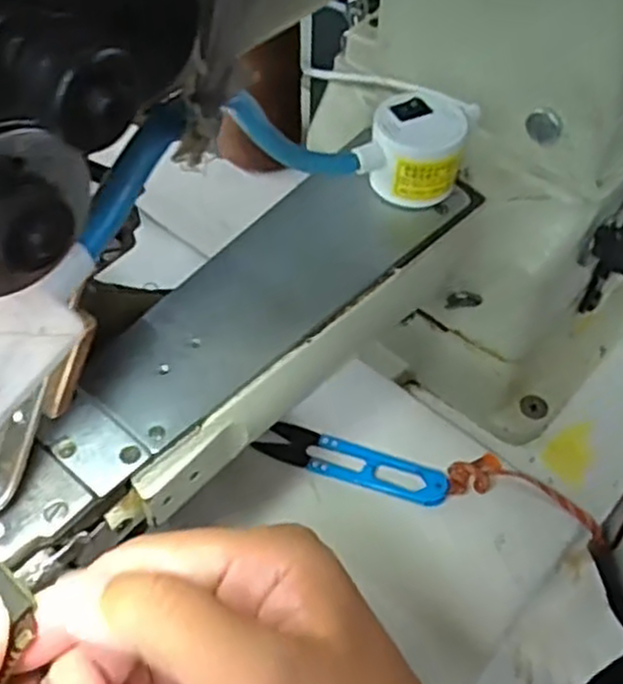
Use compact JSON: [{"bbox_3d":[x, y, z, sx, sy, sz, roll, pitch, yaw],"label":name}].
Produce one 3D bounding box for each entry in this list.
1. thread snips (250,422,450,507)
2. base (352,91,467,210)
[{"bbox_3d":[0.021,0.060,0.392,0.096,0.009,0.022,16,56,12],"label":"thread snips"},{"bbox_3d":[0.039,-0.077,0.312,0.040,0.033,0.033,1,54,2],"label":"base"}]

